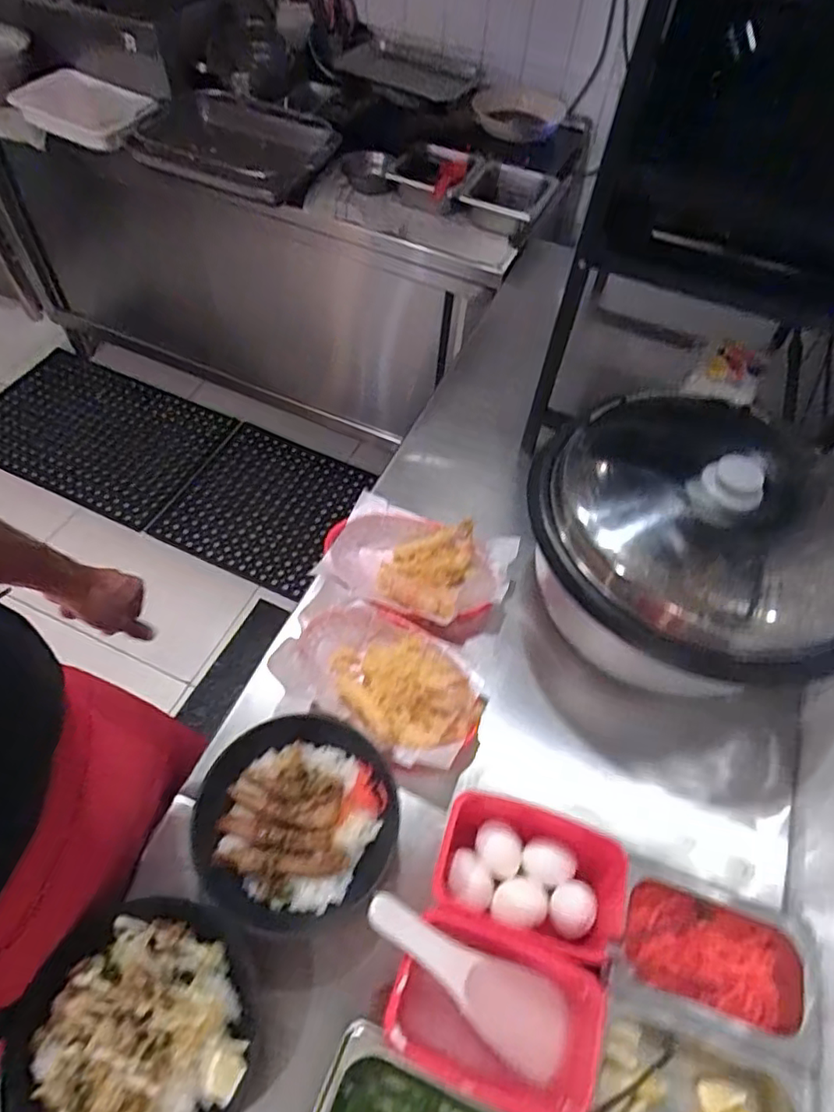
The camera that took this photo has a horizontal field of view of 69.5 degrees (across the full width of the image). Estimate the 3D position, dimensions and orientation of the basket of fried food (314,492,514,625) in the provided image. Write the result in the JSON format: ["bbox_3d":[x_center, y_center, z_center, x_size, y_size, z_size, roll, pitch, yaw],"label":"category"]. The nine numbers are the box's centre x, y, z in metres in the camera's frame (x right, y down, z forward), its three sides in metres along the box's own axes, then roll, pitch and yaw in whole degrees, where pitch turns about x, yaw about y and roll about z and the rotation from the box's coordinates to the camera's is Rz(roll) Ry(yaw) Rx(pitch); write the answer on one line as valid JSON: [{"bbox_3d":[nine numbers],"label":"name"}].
[{"bbox_3d":[-0.004,0.013,0.744,0.226,0.050,0.143,21,58,9],"label":"basket of fried food"}]

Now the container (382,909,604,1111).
[{"bbox_3d":[0.059,0.371,0.491,0.172,0.073,0.105,18,58,7],"label":"container"}]

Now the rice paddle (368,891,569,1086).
[{"bbox_3d":[0.041,0.338,0.484,0.200,0.025,0.063,40,60,-9],"label":"rice paddle"}]

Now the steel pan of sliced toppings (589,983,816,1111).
[{"bbox_3d":[0.214,0.432,0.475,0.169,0.072,0.108,18,58,8],"label":"steel pan of sliced toppings"}]

